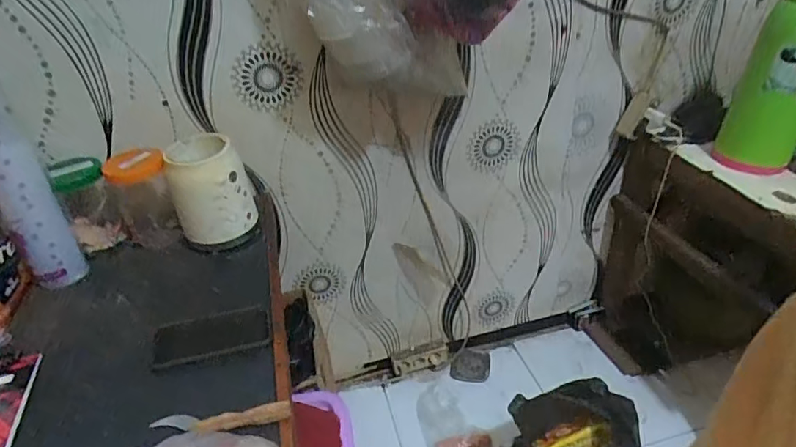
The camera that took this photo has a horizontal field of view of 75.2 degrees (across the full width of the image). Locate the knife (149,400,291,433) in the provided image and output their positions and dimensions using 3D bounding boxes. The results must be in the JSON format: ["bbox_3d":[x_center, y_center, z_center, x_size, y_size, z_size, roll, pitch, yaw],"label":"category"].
[{"bbox_3d":[-0.211,0.232,0.614,0.166,0.018,0.028,-6,33,-1],"label":"knife"}]

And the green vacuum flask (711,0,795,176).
[{"bbox_3d":[0.740,-0.272,0.975,0.158,0.339,0.118,-16,34,-16],"label":"green vacuum flask"}]

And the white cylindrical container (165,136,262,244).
[{"bbox_3d":[-0.317,-0.056,0.880,0.125,0.153,0.108,-19,35,-20],"label":"white cylindrical container"}]

